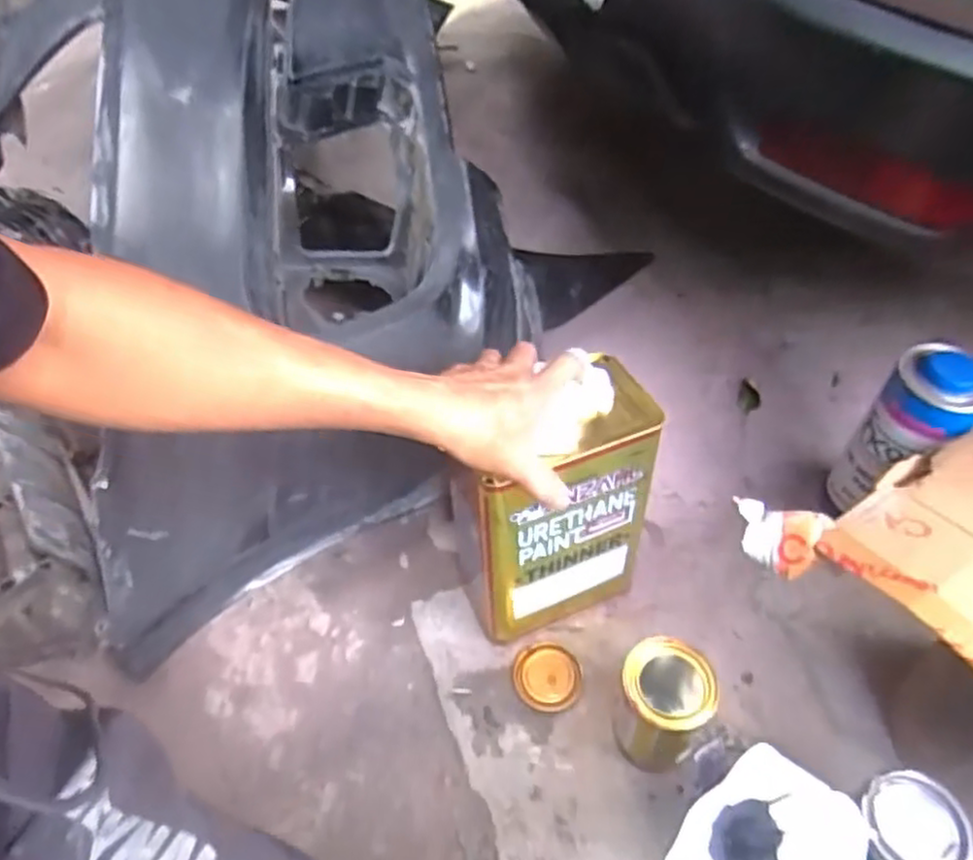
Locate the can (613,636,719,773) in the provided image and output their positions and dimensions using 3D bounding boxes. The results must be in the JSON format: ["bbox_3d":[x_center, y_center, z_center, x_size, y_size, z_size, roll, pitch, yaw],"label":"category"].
[{"bbox_3d":[0.150,0.235,0.609,0.070,0.125,0.080,16,53,17],"label":"can"}]

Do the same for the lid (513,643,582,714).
[{"bbox_3d":[0.060,0.242,0.697,0.065,0.005,0.066,-3,50,3],"label":"lid"}]

